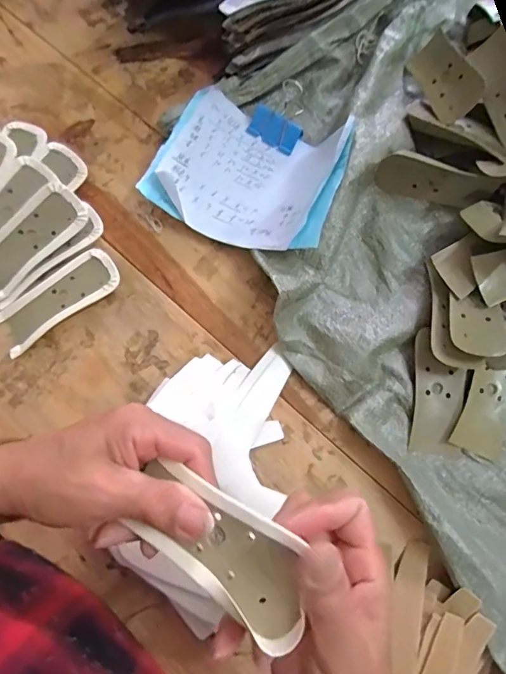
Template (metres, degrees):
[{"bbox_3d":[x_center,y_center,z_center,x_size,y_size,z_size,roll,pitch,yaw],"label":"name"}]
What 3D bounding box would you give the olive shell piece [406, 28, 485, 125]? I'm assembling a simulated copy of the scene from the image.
[{"bbox_3d":[0.185,-0.253,0.430,0.008,0.046,0.103,4,56,-28],"label":"olive shell piece"}]

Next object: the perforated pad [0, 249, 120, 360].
[{"bbox_3d":[-0.177,-0.034,0.401,0.116,0.017,0.045,-33,76,-8],"label":"perforated pad"}]

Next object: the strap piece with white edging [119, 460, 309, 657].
[{"bbox_3d":[-0.017,0.103,0.221,0.095,0.020,0.044,30,77,9],"label":"strap piece with white edging"}]

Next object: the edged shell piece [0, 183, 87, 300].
[{"bbox_3d":[-0.204,-0.087,0.400,0.115,0.007,0.044,-39,105,3],"label":"edged shell piece"}]

